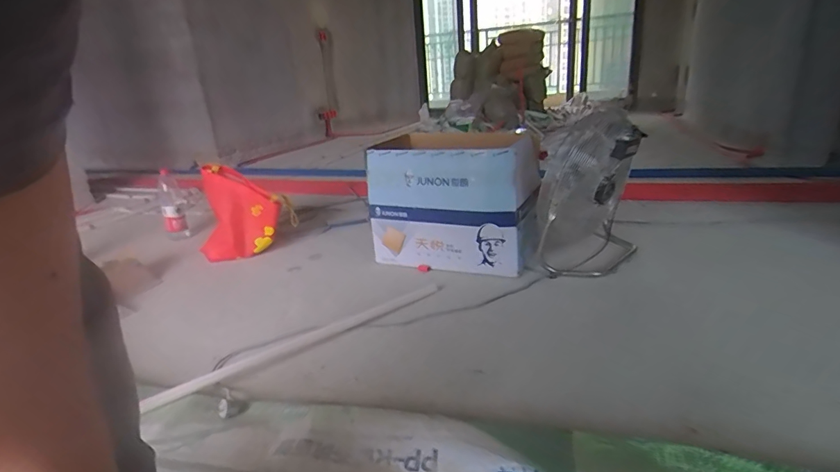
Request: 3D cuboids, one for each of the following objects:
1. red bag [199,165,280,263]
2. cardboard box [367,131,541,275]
[{"bbox_3d":[-0.728,-0.076,1.753,0.279,0.326,0.214,7,23,30],"label":"red bag"},{"bbox_3d":[0.160,-0.147,1.631,0.556,0.410,0.484,5,21,24],"label":"cardboard box"}]

